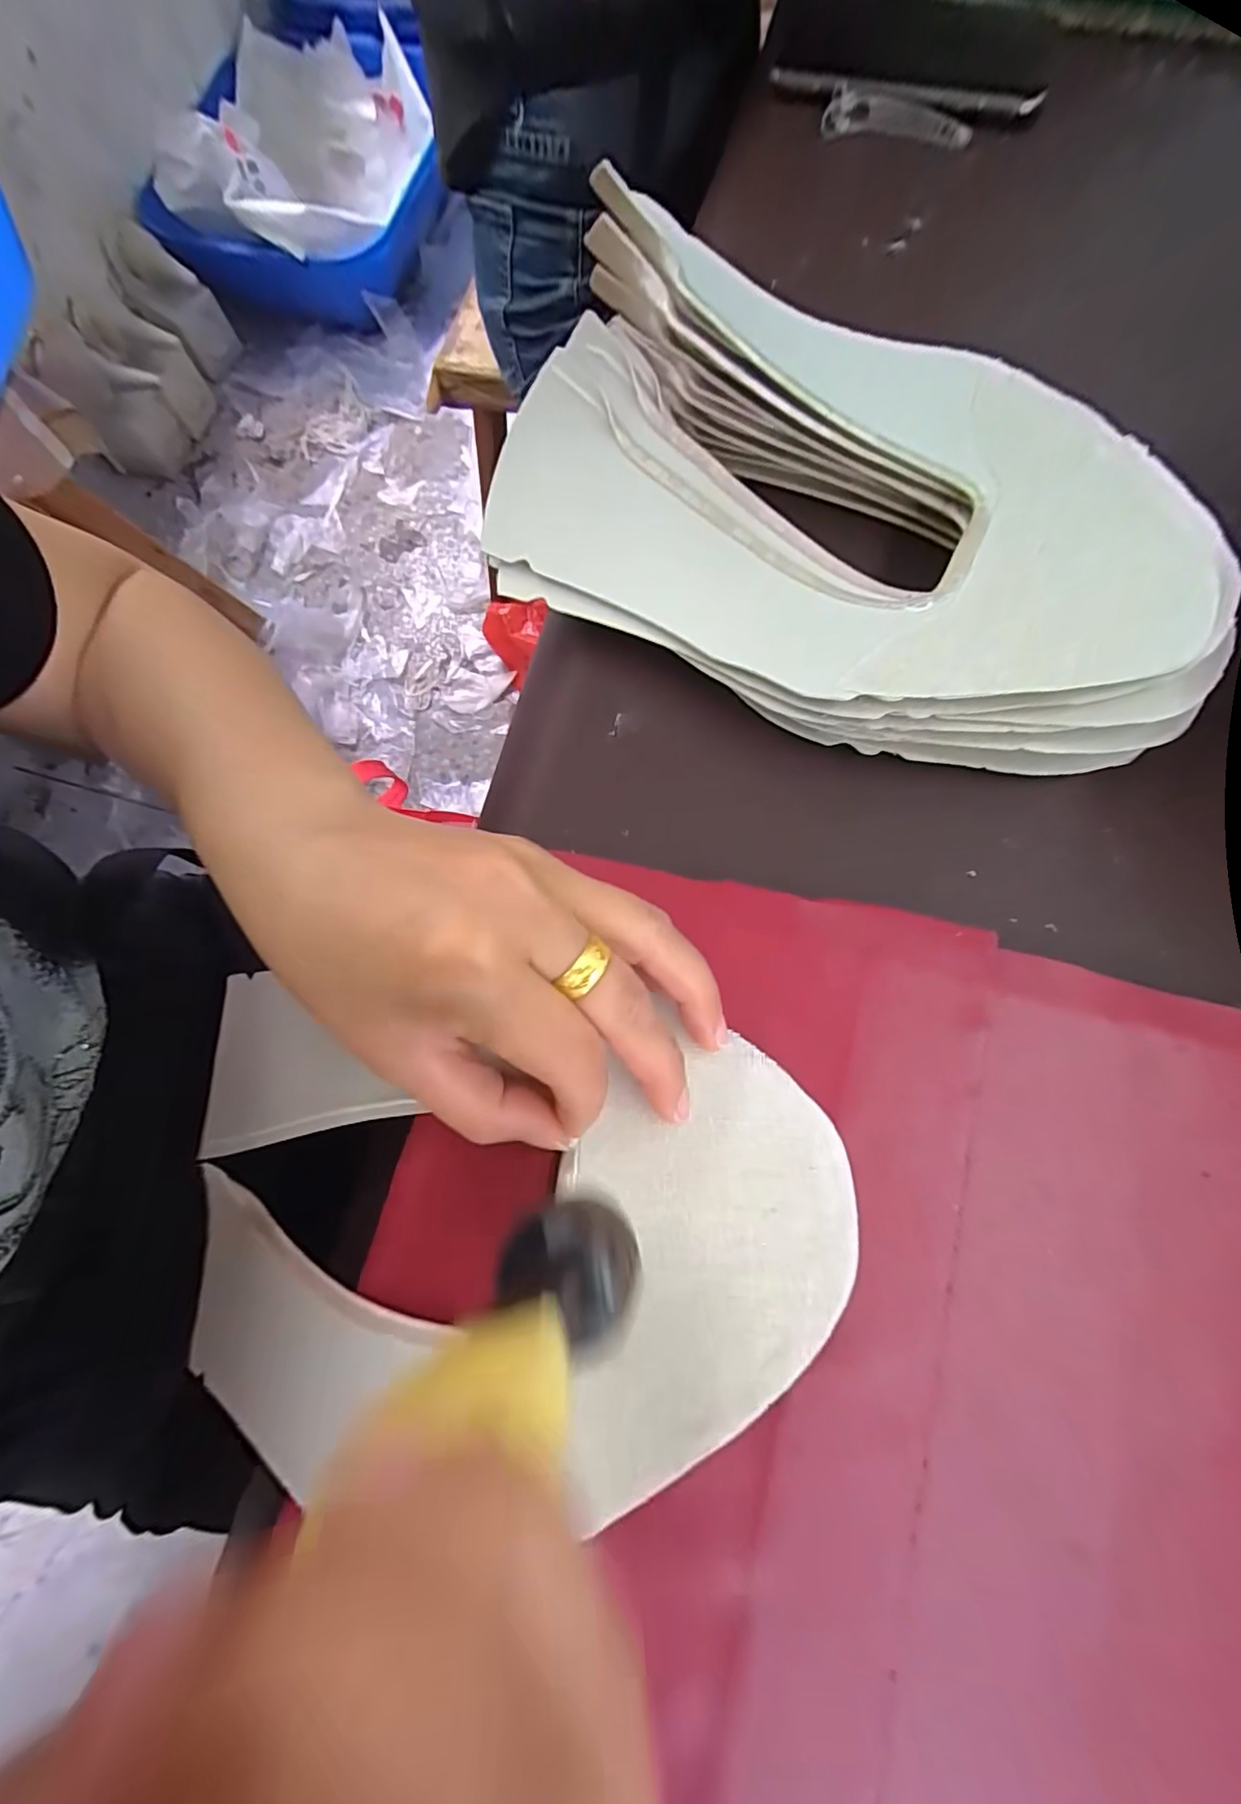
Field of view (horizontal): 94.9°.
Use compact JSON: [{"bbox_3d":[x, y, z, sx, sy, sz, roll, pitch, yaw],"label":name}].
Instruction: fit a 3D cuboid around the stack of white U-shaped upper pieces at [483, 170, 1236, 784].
[{"bbox_3d":[0.088,-0.160,0.217,0.276,0.073,0.184,14,78,5],"label":"stack of white U-shaped upper pieces"}]

